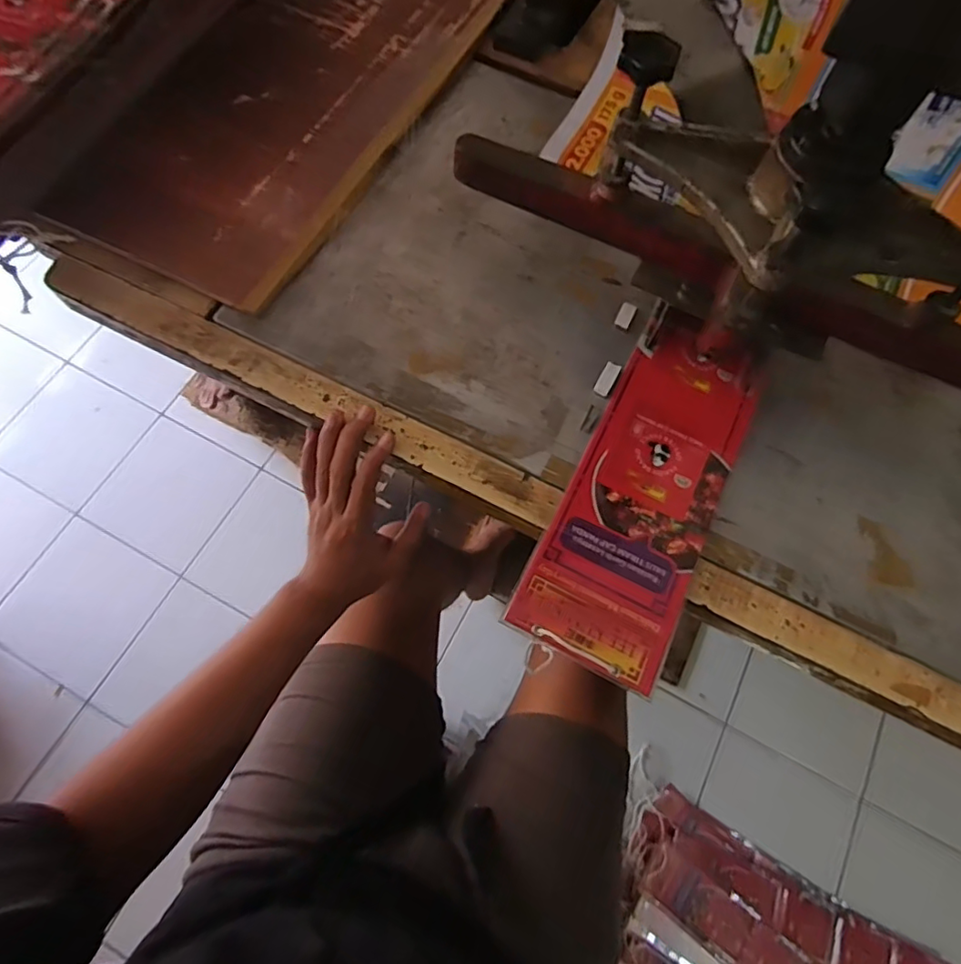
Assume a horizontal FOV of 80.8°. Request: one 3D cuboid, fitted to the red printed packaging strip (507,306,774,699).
[{"bbox_3d":[0.131,-0.004,0.431,0.109,0.007,0.300,27,69,7],"label":"red printed packaging strip"}]

